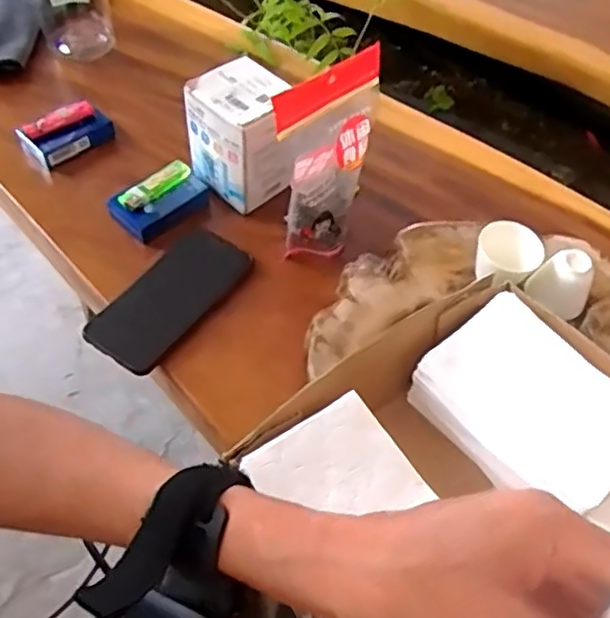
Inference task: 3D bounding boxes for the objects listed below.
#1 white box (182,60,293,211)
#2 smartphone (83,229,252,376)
[{"bbox_3d":[-0.061,-0.175,0.667,0.093,0.118,0.091,37,61,21],"label":"white box"},{"bbox_3d":[-0.125,-0.012,0.597,0.075,0.015,0.155,29,60,15],"label":"smartphone"}]

